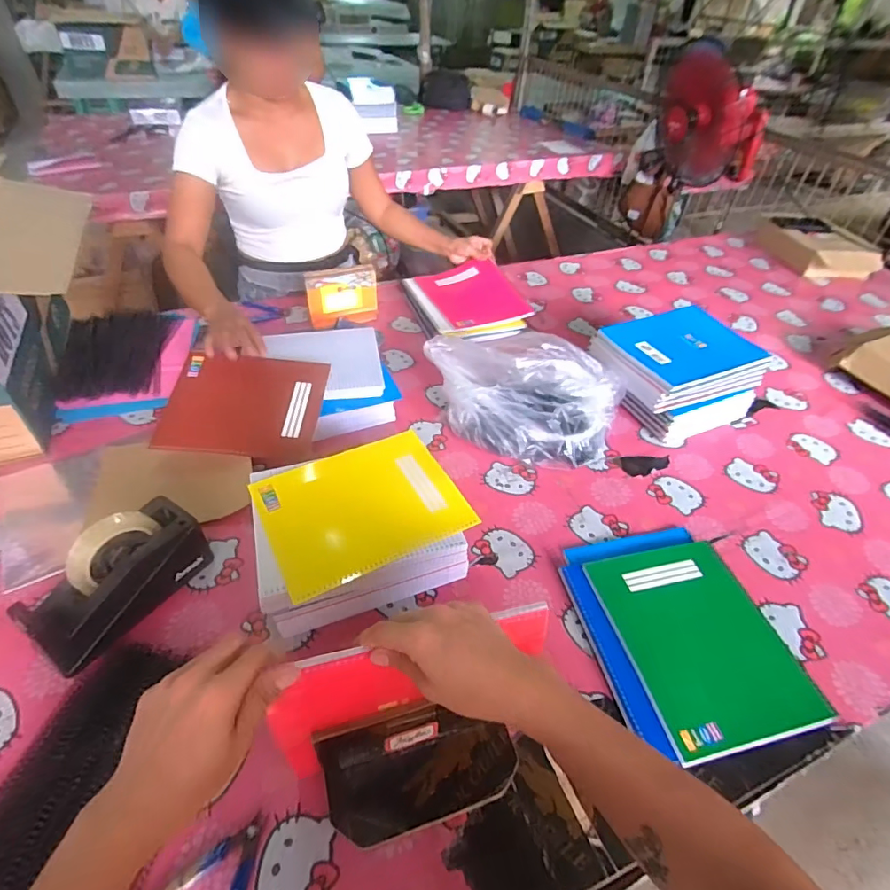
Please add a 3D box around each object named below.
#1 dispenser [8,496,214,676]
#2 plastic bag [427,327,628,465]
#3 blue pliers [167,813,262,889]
[{"bbox_3d":[-0.397,0.163,0.620,0.076,0.118,0.197,25,48,22],"label":"dispenser"},{"bbox_3d":[0.135,-0.102,0.905,0.340,0.142,0.231,23,47,20],"label":"plastic bag"},{"bbox_3d":[-0.205,0.396,0.450,0.085,0.018,0.111,23,47,20],"label":"blue pliers"}]

